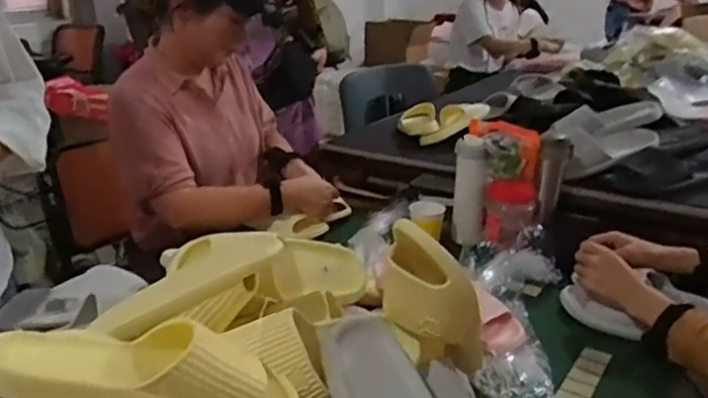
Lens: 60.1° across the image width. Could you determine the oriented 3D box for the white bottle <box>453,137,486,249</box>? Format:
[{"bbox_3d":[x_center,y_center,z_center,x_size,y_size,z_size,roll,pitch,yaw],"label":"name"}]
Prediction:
[{"bbox_3d":[0.240,-0.018,1.277,0.066,0.219,0.067,4,22,12],"label":"white bottle"}]

